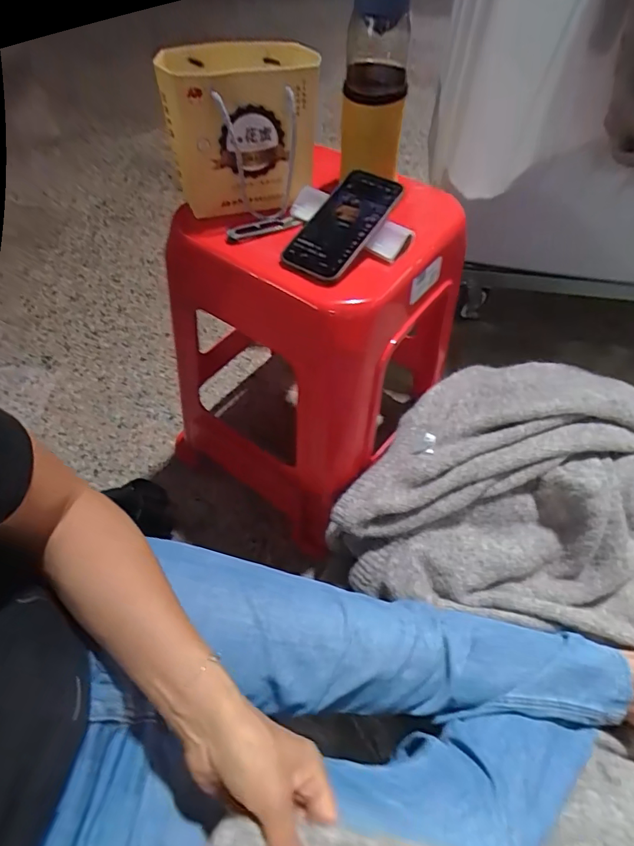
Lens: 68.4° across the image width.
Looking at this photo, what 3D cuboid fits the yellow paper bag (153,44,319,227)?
[{"bbox_3d":[-0.084,-0.328,0.534,0.161,0.148,0.093,-17,57,-14],"label":"yellow paper bag"}]

